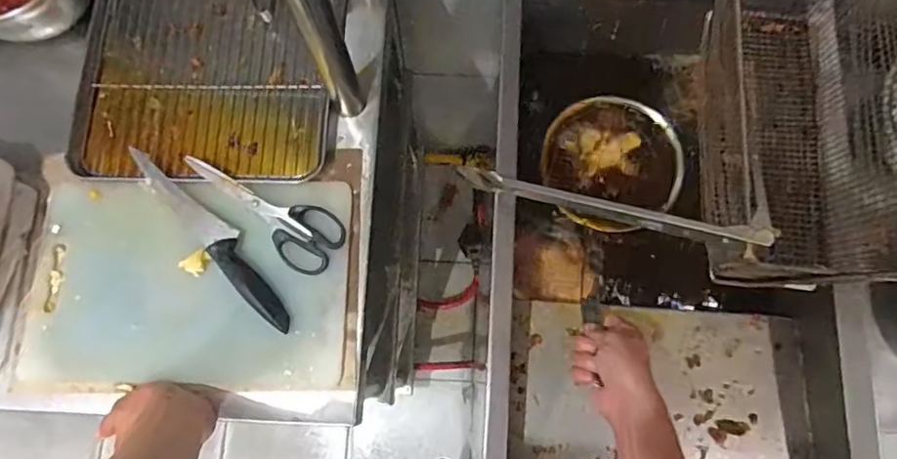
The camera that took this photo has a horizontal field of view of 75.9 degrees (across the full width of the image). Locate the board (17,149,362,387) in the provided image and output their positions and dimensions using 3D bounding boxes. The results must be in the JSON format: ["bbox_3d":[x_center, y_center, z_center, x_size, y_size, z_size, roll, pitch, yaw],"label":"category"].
[{"bbox_3d":[-0.287,0.046,0.646,0.372,0.034,0.256,0,75,1],"label":"board"}]

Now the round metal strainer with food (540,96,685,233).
[{"bbox_3d":[0.225,-0.094,0.795,0.174,0.043,0.180,0,75,1],"label":"round metal strainer with food"}]

